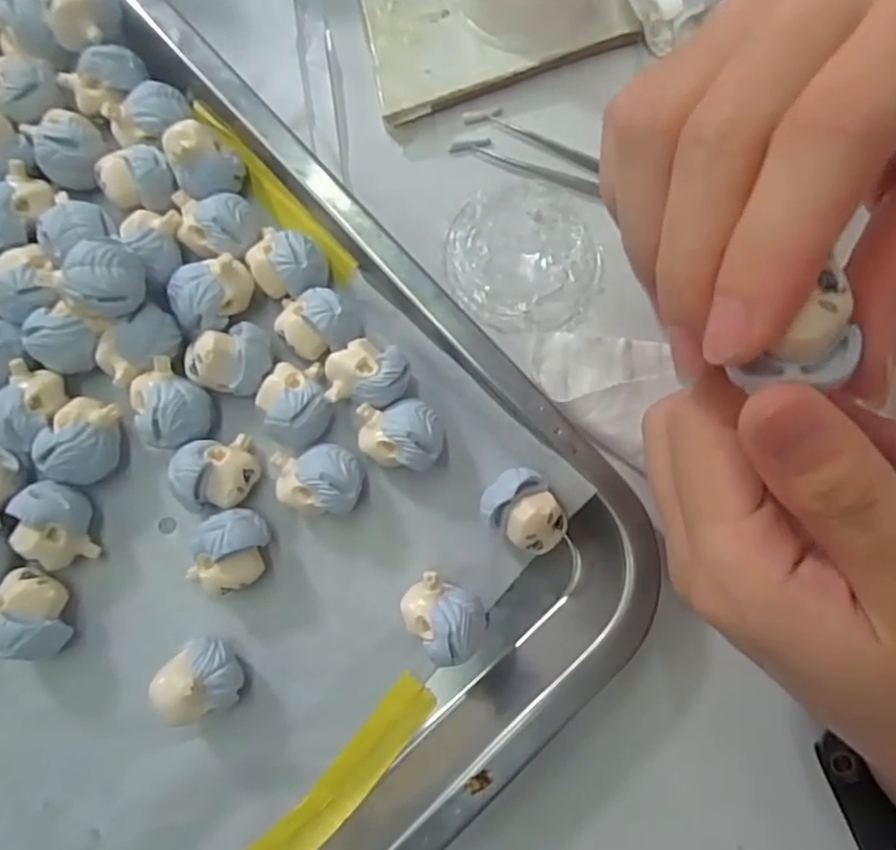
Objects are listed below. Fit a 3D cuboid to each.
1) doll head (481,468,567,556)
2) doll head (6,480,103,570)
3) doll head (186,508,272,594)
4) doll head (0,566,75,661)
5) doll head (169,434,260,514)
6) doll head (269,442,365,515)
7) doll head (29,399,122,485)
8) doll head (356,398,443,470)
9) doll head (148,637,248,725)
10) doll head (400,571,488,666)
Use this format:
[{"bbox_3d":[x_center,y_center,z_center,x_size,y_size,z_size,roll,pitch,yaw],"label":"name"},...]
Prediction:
[{"bbox_3d":[0.025,0.029,0.216,0.022,0.022,0.028,-40,84,-7],"label":"doll head"},{"bbox_3d":[-0.128,0.033,0.213,0.021,0.023,0.027,-2,81,-2],"label":"doll head"},{"bbox_3d":[-0.070,0.041,0.212,0.022,0.024,0.026,1,81,-1],"label":"doll head"},{"bbox_3d":[-0.132,0.060,0.207,0.019,0.021,0.027,-2,81,-2],"label":"doll head"},{"bbox_3d":[-0.076,0.016,0.215,0.024,0.024,0.023,-9,81,-3],"label":"doll head"},{"bbox_3d":[-0.042,0.019,0.216,0.028,0.024,0.022,-6,81,-2],"label":"doll head"},{"bbox_3d":[-0.122,0.006,0.217,0.020,0.023,0.027,12,81,1],"label":"doll head"},{"bbox_3d":[-0.016,0.004,0.221,0.028,0.023,0.022,11,81,0],"label":"doll head"},{"bbox_3d":[-0.077,0.078,0.203,0.021,0.029,0.021,0,81,-1],"label":"doll head"},{"bbox_3d":[-0.001,0.062,0.210,0.022,0.022,0.027,-40,84,-7],"label":"doll head"}]

